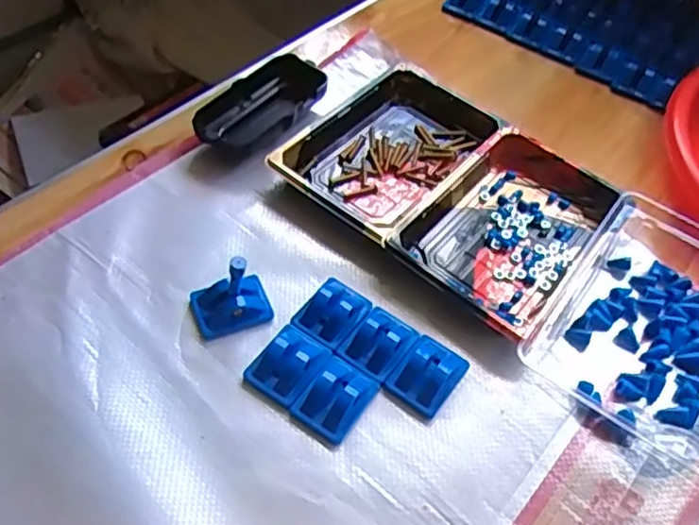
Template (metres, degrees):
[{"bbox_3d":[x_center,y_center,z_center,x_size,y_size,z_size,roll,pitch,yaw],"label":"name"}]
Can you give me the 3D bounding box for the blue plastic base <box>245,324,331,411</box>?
[{"bbox_3d":[-0.035,0.058,0.387,0.036,0.013,0.045,30,56,16],"label":"blue plastic base"}]

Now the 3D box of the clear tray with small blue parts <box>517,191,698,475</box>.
[{"bbox_3d":[0.201,0.030,0.420,0.125,0.032,0.170,33,56,18],"label":"clear tray with small blue parts"}]

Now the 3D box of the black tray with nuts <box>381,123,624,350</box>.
[{"bbox_3d":[0.110,-0.025,0.458,0.099,0.023,0.160,34,57,19],"label":"black tray with nuts"}]

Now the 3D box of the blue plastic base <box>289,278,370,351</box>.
[{"bbox_3d":[-0.009,0.029,0.408,0.034,0.013,0.045,32,56,17],"label":"blue plastic base"}]

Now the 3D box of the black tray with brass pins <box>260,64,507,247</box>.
[{"bbox_3d":[0.038,-0.088,0.498,0.109,0.022,0.176,35,57,19],"label":"black tray with brass pins"}]

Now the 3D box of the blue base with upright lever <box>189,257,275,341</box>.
[{"bbox_3d":[-0.070,0.018,0.394,0.045,0.041,0.034,-15,56,-17],"label":"blue base with upright lever"}]

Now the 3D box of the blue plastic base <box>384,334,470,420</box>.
[{"bbox_3d":[0.047,0.064,0.392,0.033,0.015,0.044,34,57,19],"label":"blue plastic base"}]

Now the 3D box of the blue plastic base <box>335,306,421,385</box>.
[{"bbox_3d":[0.019,0.046,0.397,0.035,0.015,0.047,30,56,16],"label":"blue plastic base"}]

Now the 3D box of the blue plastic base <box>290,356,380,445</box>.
[{"bbox_3d":[-0.007,0.075,0.376,0.032,0.014,0.044,31,56,17],"label":"blue plastic base"}]

